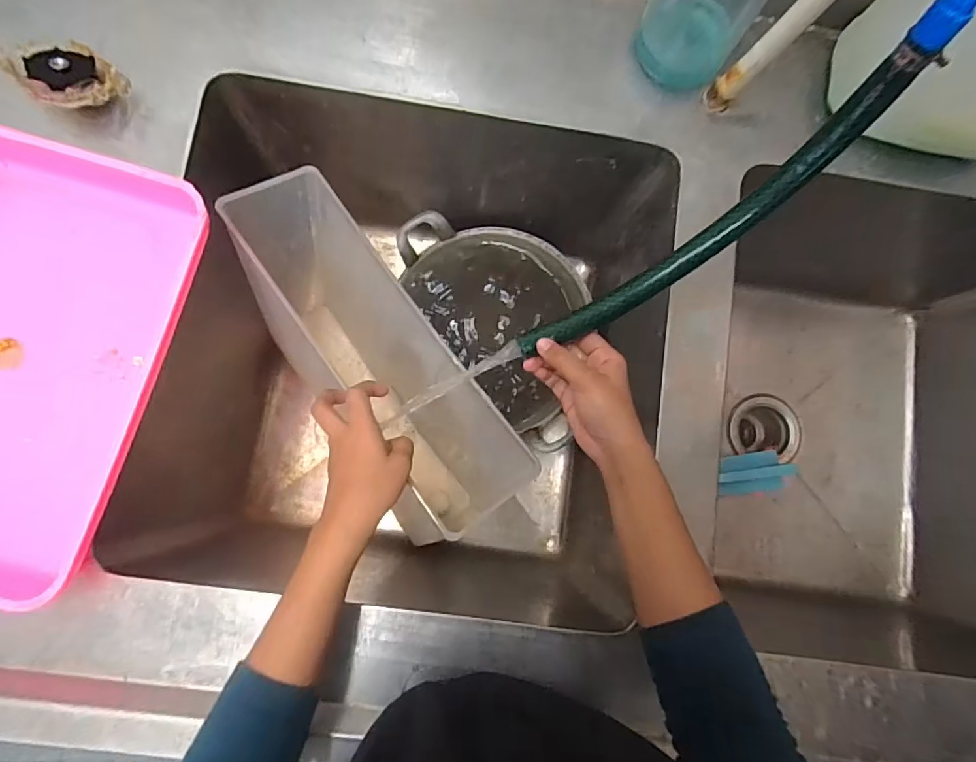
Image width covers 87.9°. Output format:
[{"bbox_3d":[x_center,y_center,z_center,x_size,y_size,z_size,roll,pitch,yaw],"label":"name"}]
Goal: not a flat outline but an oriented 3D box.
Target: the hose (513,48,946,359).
[{"bbox_3d":[0.154,-0.105,0.374,0.294,0.063,0.034,-37,86,22],"label":"hose"}]

